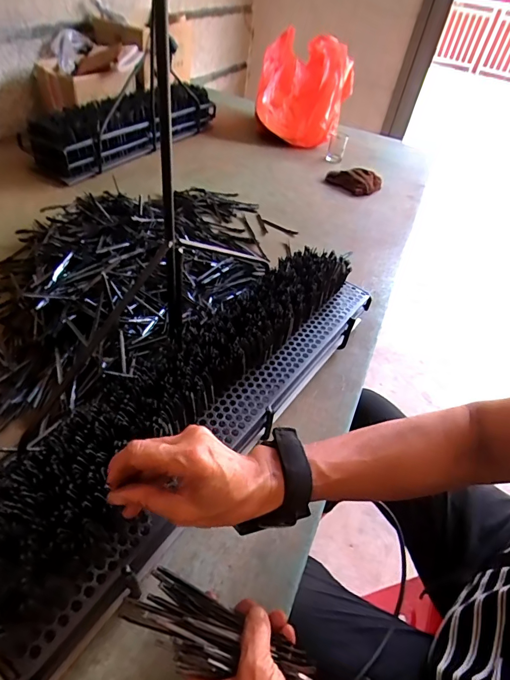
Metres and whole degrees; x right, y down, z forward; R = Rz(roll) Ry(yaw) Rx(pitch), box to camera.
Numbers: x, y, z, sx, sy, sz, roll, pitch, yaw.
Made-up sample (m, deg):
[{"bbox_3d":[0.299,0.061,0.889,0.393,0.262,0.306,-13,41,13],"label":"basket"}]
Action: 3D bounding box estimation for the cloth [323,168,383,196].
[{"bbox_3d":[0.266,-0.429,1.087,0.152,0.038,0.089,10,44,3],"label":"cloth"}]

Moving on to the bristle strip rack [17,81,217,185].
[{"bbox_3d":[-0.304,-0.551,1.037,0.137,0.126,0.553,30,49,22],"label":"bristle strip rack"}]

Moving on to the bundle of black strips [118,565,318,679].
[{"bbox_3d":[-0.029,0.223,0.304,0.151,0.033,0.054,15,45,16],"label":"bundle of black strips"}]

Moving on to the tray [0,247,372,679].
[{"bbox_3d":[-0.042,0.054,0.470,0.136,0.098,0.571,30,47,22],"label":"tray"}]

